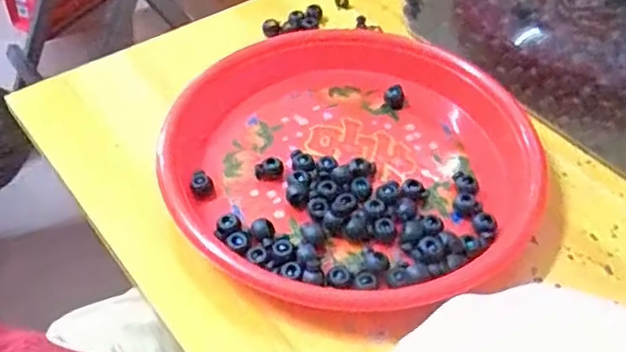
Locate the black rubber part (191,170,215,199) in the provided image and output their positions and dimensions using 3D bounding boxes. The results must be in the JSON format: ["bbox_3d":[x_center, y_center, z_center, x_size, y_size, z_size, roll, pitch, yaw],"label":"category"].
[{"bbox_3d":[-0.075,0.005,0.451,0.014,0.009,0.020,-10,49,-11],"label":"black rubber part"}]

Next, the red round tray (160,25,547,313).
[{"bbox_3d":[0.029,-0.014,0.466,0.241,0.028,0.255,1,48,-1],"label":"red round tray"}]

